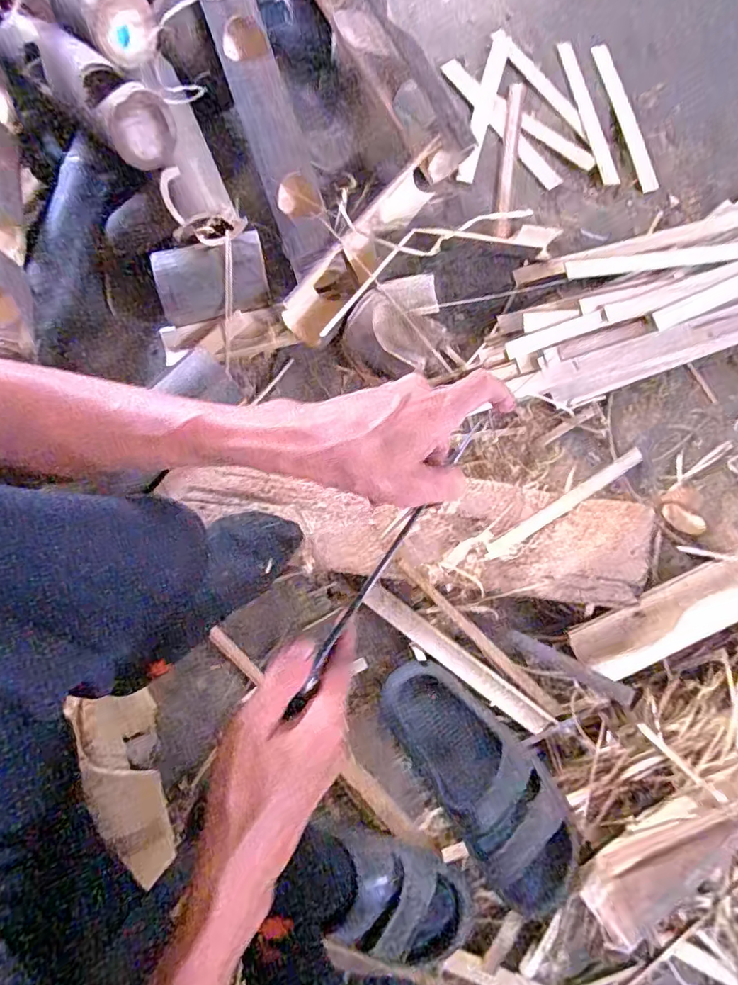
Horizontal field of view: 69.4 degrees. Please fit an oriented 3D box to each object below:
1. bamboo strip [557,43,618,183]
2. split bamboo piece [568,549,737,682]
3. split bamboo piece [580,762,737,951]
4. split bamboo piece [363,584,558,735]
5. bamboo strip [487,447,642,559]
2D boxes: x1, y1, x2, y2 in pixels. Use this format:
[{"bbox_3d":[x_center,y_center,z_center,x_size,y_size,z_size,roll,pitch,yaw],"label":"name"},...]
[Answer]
[{"bbox_3d":[0.299,-0.521,0.730,0.027,0.008,0.229,-13,79,-2],"label":"bamboo strip"},{"bbox_3d":[0.343,0.127,0.575,0.252,0.034,0.069,-26,80,-4],"label":"split bamboo piece"},{"bbox_3d":[0.327,0.295,0.503,0.306,0.049,0.053,-38,81,-6],"label":"split bamboo piece"},{"bbox_3d":[0.095,0.182,0.583,0.232,0.010,0.028,36,82,7],"label":"split bamboo piece"},{"bbox_3d":[0.226,0.011,0.606,0.237,0.006,0.018,-29,80,-18],"label":"bamboo strip"}]

